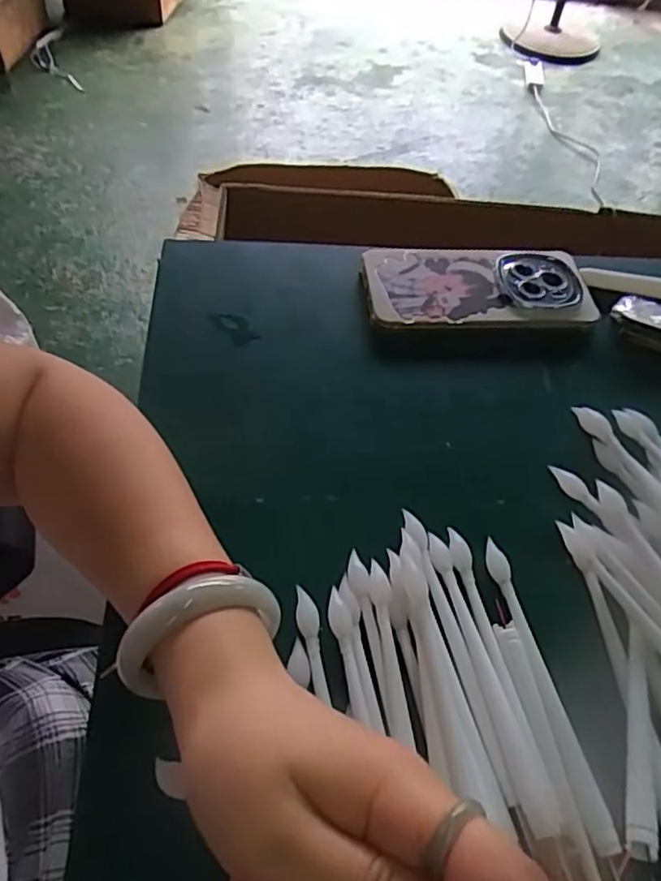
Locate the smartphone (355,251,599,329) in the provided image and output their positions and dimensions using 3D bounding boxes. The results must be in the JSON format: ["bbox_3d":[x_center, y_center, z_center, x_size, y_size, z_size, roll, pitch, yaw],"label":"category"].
[{"bbox_3d":[0.106,-0.112,0.462,0.163,0.011,0.076,-1,54,-6],"label":"smartphone"}]

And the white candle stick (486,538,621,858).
[{"bbox_3d":[0.100,0.113,0.301,0.011,0.013,0.142,-7,55,-11],"label":"white candle stick"}]

